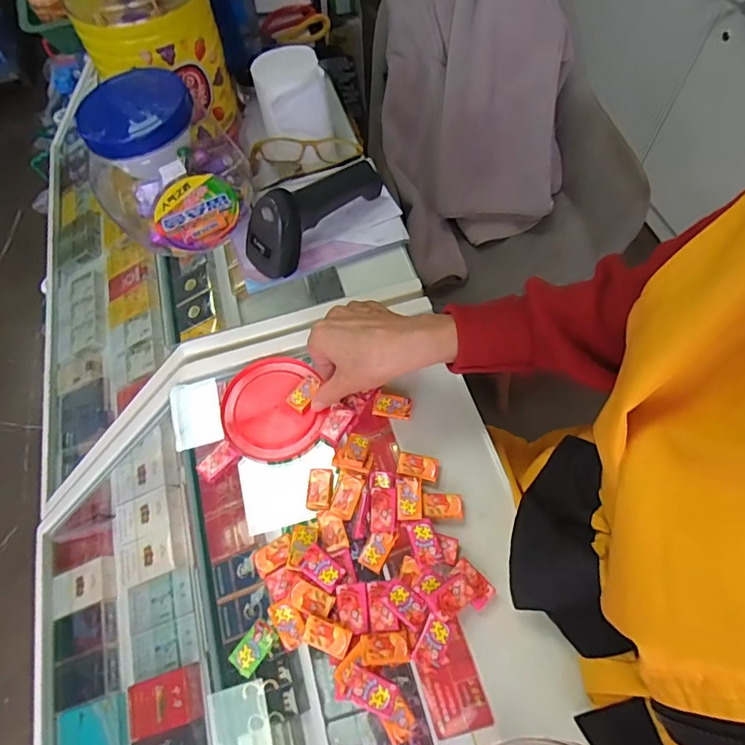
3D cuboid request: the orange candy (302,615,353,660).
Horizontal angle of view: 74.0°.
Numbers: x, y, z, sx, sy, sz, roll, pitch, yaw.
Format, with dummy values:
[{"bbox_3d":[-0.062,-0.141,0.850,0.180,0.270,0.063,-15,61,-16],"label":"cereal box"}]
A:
[{"bbox_3d":[-0.034,0.197,0.369,0.034,0.005,0.020,19,65,12],"label":"orange candy"}]

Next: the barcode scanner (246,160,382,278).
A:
[{"bbox_3d":[-0.063,-0.183,0.543,0.175,0.069,0.052,-41,67,-17],"label":"barcode scanner"}]

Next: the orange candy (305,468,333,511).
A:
[{"bbox_3d":[-0.046,0.101,0.429,0.022,0.007,0.037,0,62,3],"label":"orange candy"}]

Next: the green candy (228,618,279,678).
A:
[{"bbox_3d":[-0.091,0.209,0.376,0.022,0.006,0.035,33,68,18],"label":"green candy"}]

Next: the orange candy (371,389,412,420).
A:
[{"bbox_3d":[0.019,0.031,0.463,0.035,0.005,0.024,10,63,8],"label":"orange candy"}]

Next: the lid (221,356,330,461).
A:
[{"bbox_3d":[-0.097,0.033,0.473,0.092,0.009,0.101,-1,62,2],"label":"lid"}]

